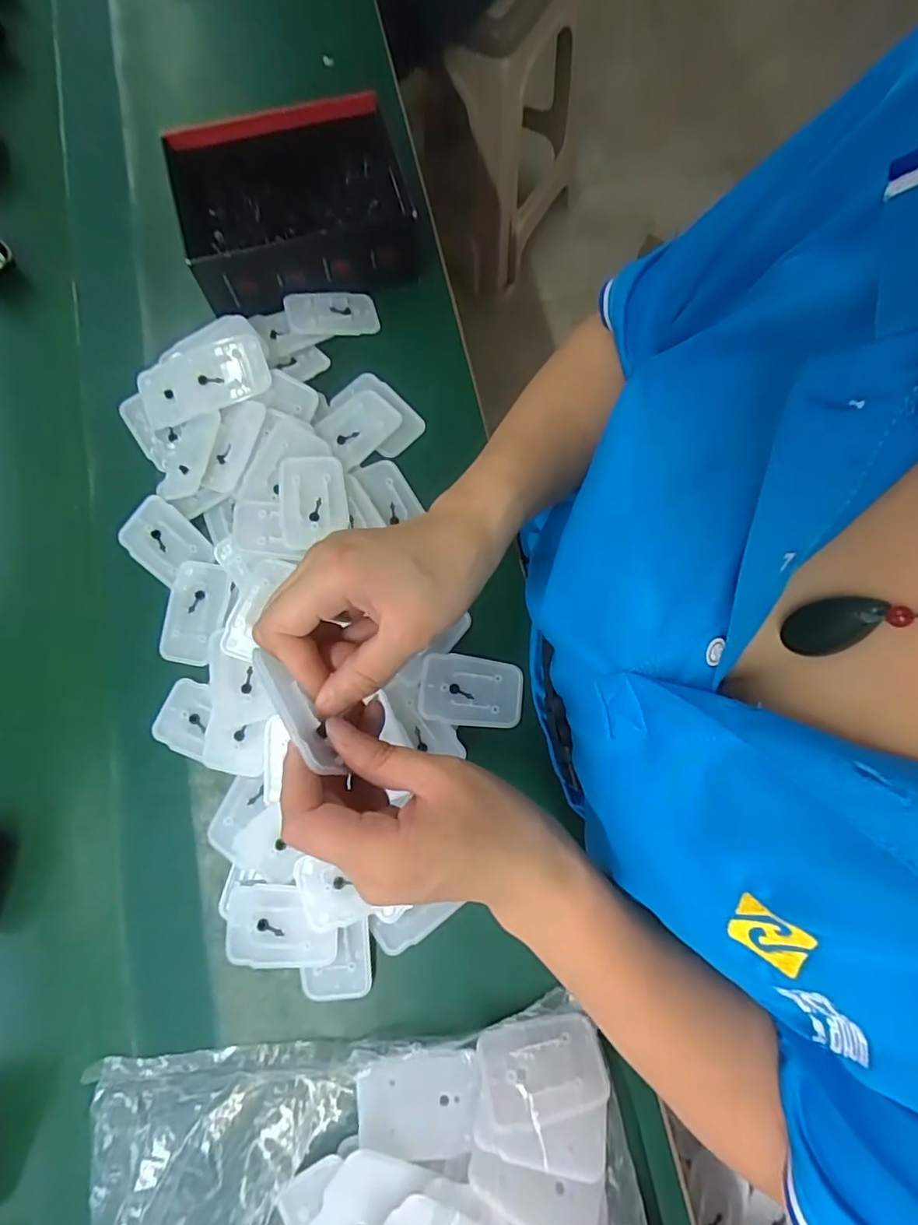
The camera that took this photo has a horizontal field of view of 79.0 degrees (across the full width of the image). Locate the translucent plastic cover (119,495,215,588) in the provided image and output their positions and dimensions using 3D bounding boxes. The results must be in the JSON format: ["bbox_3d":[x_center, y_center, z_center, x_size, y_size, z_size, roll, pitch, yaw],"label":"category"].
[{"bbox_3d":[-0.208,-0.049,0.394,0.069,0.007,0.043,40,81,9],"label":"translucent plastic cover"}]

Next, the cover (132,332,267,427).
[{"bbox_3d":[-0.188,-0.169,0.407,0.100,0.014,0.047,-12,77,12],"label":"cover"}]

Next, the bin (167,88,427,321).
[{"bbox_3d":[-0.128,-0.316,0.443,0.170,0.074,0.133,-17,77,-3],"label":"bin"}]

